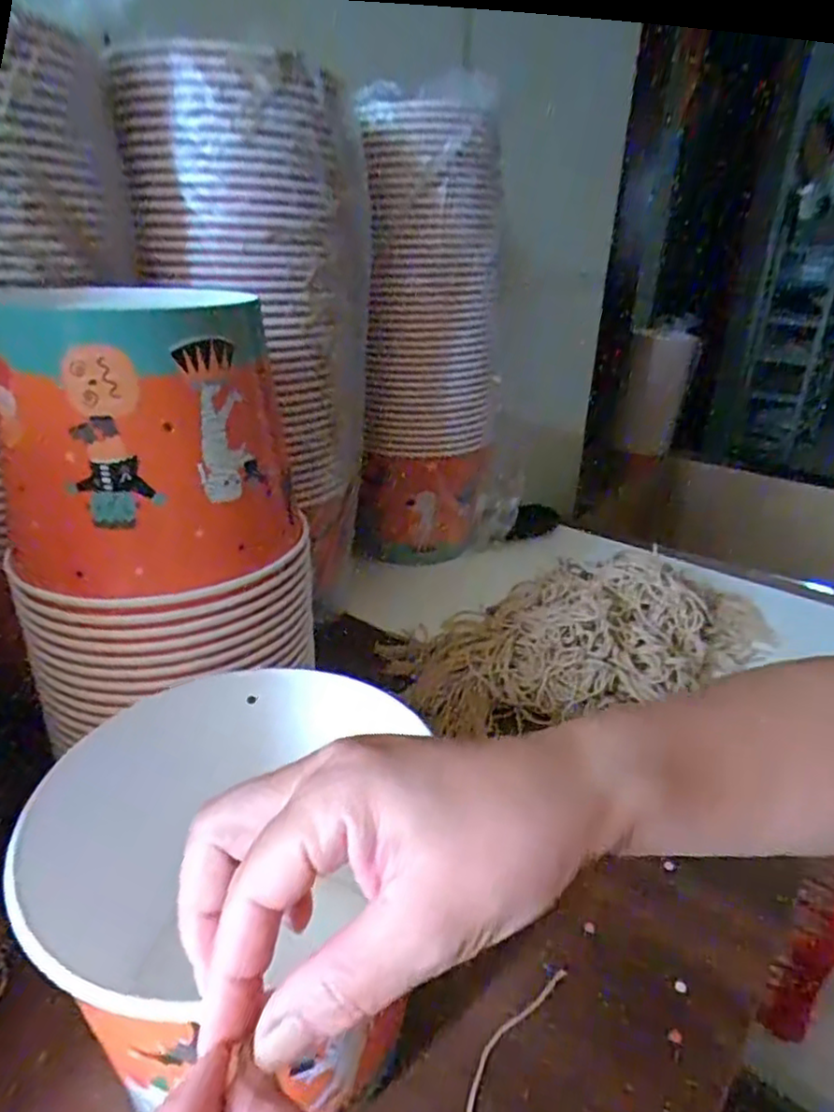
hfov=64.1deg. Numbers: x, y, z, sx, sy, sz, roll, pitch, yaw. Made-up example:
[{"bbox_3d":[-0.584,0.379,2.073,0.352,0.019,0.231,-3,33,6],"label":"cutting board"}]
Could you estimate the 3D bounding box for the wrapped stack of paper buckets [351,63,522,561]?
[{"bbox_3d":[0.022,-0.197,0.647,0.155,0.409,0.132,7,26,11],"label":"wrapped stack of paper buckets"}]

